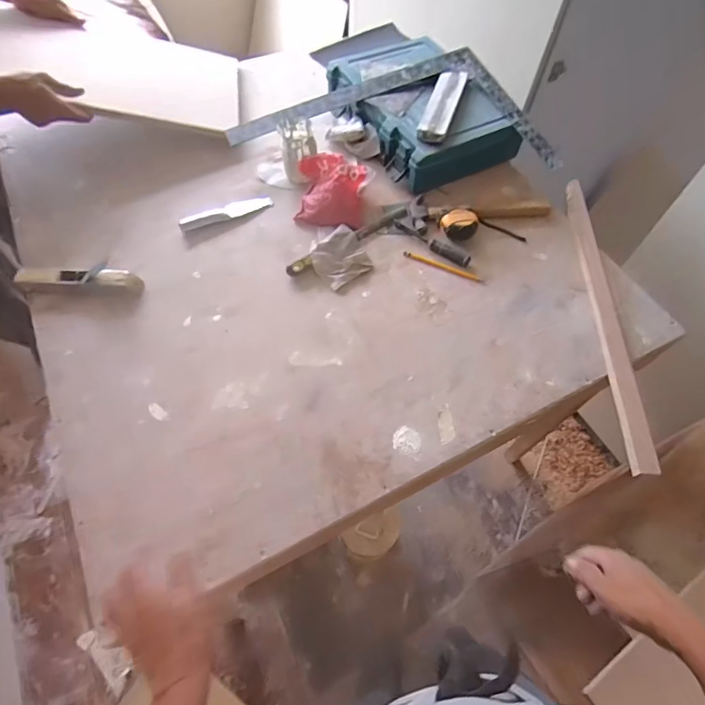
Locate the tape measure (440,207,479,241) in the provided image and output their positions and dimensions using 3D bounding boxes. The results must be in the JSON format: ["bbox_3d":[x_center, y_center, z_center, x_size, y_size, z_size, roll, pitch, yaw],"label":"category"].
[{"bbox_3d":[0.218,-0.258,0.915,0.070,0.035,0.068,-9,61,-6],"label":"tape measure"}]

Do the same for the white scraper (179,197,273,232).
[{"bbox_3d":[-0.264,-0.293,0.947,0.192,0.010,0.037,-22,63,-13],"label":"white scraper"}]

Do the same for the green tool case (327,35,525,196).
[{"bbox_3d":[0.149,-0.572,1.058,0.279,0.094,0.422,-23,63,-14],"label":"green tool case"}]

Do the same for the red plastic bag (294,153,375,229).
[{"bbox_3d":[-0.041,-0.339,0.933,0.144,0.067,0.137,7,60,3],"label":"red plastic bag"}]

